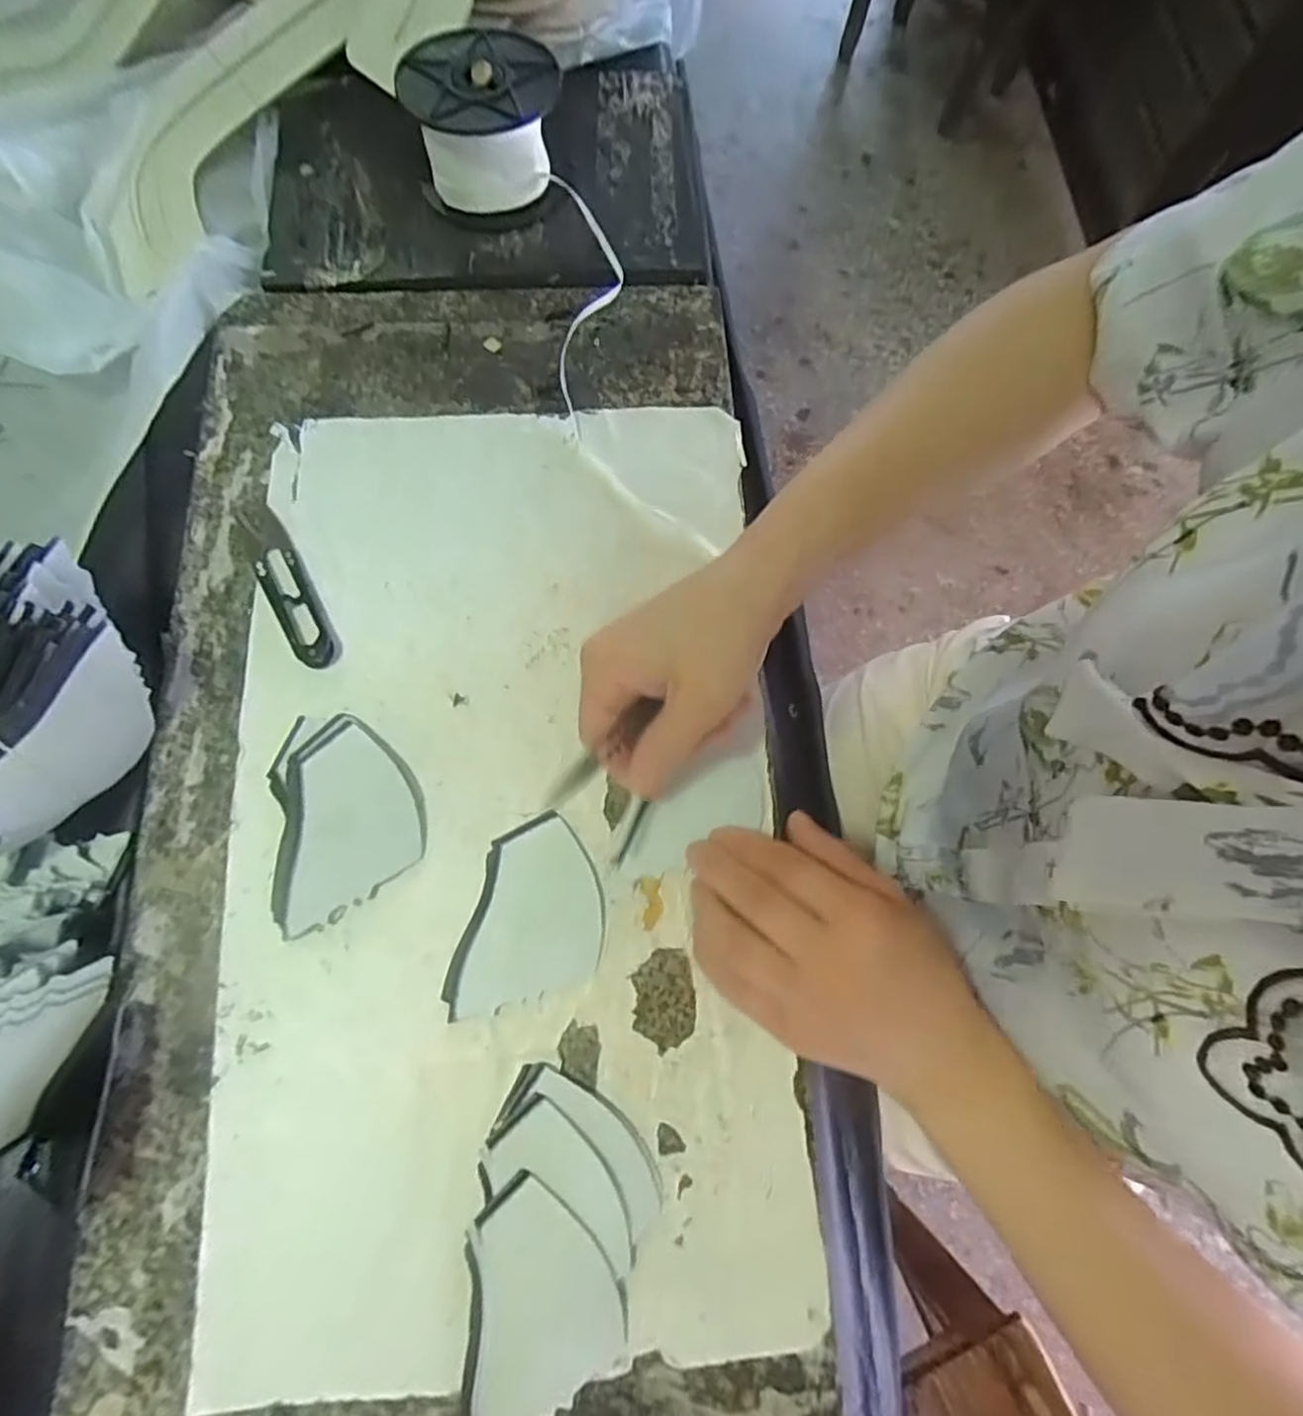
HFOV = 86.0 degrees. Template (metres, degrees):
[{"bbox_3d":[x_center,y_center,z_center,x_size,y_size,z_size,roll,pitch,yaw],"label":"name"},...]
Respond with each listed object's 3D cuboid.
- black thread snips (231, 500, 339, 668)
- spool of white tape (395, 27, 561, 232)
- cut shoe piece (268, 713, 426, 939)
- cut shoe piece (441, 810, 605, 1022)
[{"bbox_3d":[-0.192,-0.067,0.363,0.022,0.007,0.108,-28,77,-10],"label":"black thread snips"},{"bbox_3d":[-0.102,-0.363,0.437,0.093,0.062,0.092,1,73,-2],"label":"spool of white tape"},{"bbox_3d":[-0.145,0.049,0.329,0.067,0.017,0.096,-10,75,-6],"label":"cut shoe piece"},{"bbox_3d":[-0.053,0.097,0.321,0.060,0.004,0.090,14,74,1],"label":"cut shoe piece"}]

